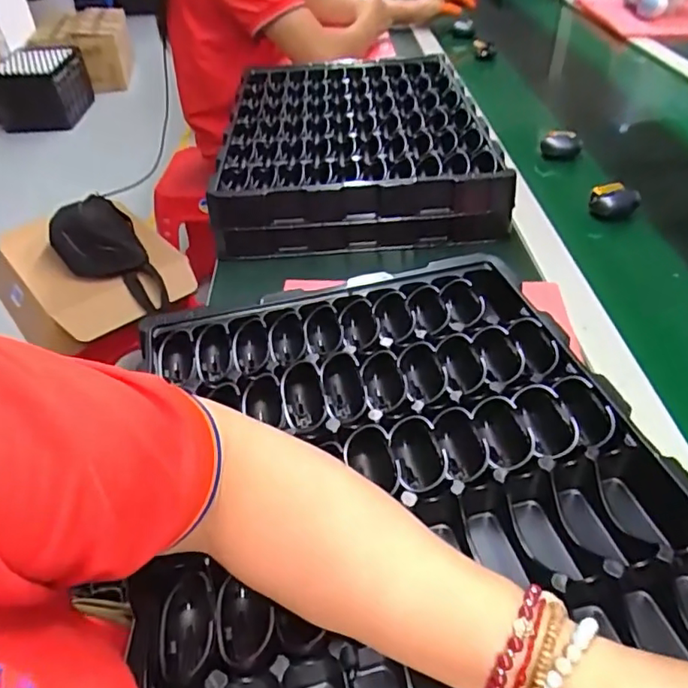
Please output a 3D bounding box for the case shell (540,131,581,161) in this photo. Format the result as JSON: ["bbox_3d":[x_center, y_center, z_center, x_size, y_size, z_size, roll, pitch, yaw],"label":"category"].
[{"bbox_3d":[0.306,-0.282,0.798,0.059,0.036,0.025,-5,42,-2],"label":"case shell"}]

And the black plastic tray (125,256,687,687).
[{"bbox_3d":[0.040,0.116,0.353,0.324,0.060,0.448,-12,43,-10],"label":"black plastic tray"}]

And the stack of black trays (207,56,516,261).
[{"bbox_3d":[0.010,-0.275,0.764,0.329,0.079,0.410,-4,42,-1],"label":"stack of black trays"}]

